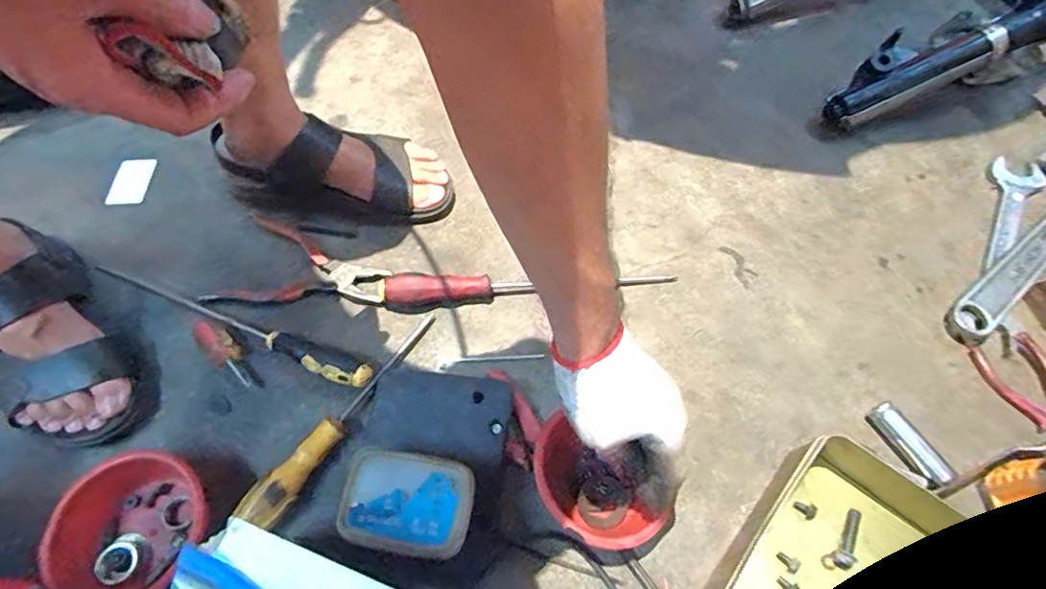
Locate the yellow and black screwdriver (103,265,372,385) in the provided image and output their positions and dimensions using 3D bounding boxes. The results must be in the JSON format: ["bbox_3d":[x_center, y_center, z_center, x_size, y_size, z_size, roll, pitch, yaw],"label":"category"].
[{"bbox_3d":[-0.299,0.023,0.541,0.329,0.031,0.026,22,64,11],"label":"yellow and black screwdriver"}]

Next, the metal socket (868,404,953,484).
[{"bbox_3d":[0.350,0.137,0.490,0.022,0.022,0.077,-19,64,-10],"label":"metal socket"}]

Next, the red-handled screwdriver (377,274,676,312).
[{"bbox_3d":[0.005,-0.008,0.559,0.305,0.034,0.027,-3,62,-2],"label":"red-handled screwdriver"}]

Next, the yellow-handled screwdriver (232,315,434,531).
[{"bbox_3d":[-0.157,0.103,0.487,0.030,0.030,0.232,31,66,15],"label":"yellow-handled screwdriver"}]

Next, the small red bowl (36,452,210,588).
[{"bbox_3d":[-0.317,0.186,0.435,0.102,0.043,0.112,0,62,0],"label":"small red bowl"}]

